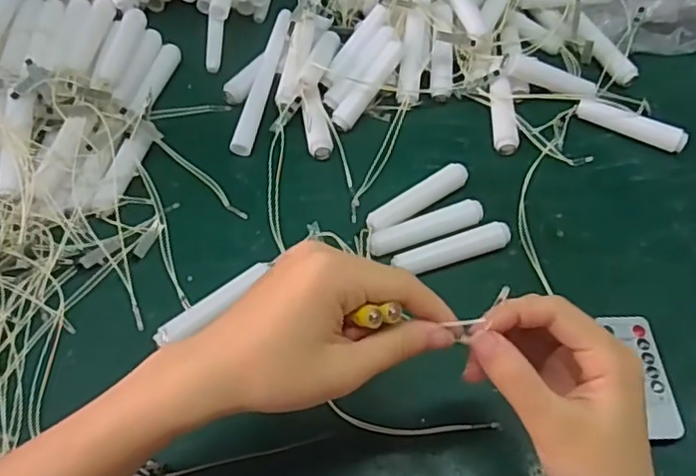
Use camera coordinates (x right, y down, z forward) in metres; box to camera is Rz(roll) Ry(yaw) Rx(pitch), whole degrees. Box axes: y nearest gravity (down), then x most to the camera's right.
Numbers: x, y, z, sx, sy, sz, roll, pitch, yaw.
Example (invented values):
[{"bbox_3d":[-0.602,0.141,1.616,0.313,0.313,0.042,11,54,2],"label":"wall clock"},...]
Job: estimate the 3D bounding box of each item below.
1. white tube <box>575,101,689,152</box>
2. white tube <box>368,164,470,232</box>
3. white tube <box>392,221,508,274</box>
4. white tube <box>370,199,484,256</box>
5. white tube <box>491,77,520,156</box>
[{"bbox_3d":[0.239,-0.095,0.527,0.089,0.019,0.014,25,59,13],"label":"white tube"},{"bbox_3d":[0.053,-0.029,0.474,0.090,0.017,0.021,-30,63,-20],"label":"white tube"},{"bbox_3d":[0.075,0.008,0.449,0.085,0.015,0.021,-16,59,-13],"label":"white tube"},{"bbox_3d":[0.057,-0.007,0.457,0.087,0.015,0.019,-18,59,-14],"label":"white tube"},{"bbox_3d":[0.131,-0.101,0.522,0.021,0.023,0.068,2,56,-1],"label":"white tube"}]

